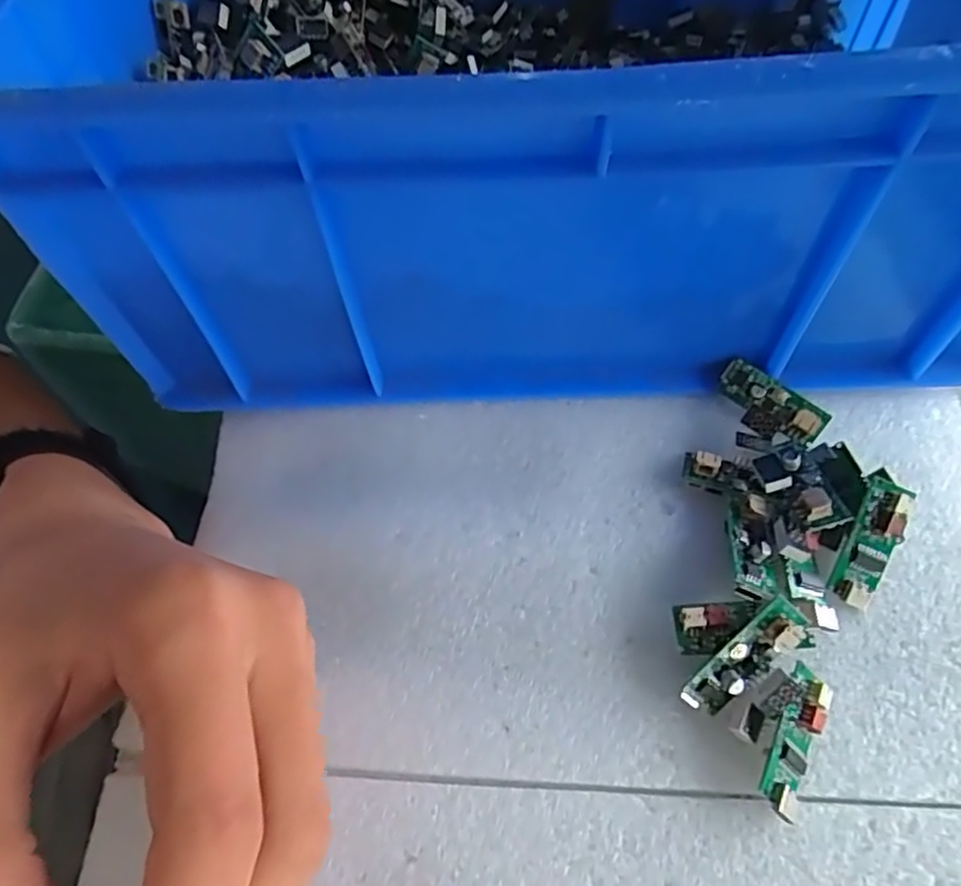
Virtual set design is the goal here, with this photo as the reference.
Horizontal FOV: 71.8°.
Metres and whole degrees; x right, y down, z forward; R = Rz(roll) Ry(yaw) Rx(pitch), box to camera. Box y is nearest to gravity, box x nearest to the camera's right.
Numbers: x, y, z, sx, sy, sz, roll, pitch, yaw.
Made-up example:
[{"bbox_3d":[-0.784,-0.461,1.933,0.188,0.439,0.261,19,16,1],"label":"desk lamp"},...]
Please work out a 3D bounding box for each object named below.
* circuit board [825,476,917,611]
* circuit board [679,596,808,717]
[{"bbox_3d":[0.120,0.031,0.203,0.013,0.005,0.039,23,90,16],"label":"circuit board"},{"bbox_3d":[0.073,0.060,0.186,0.039,0.009,0.011,-47,65,10],"label":"circuit board"}]

